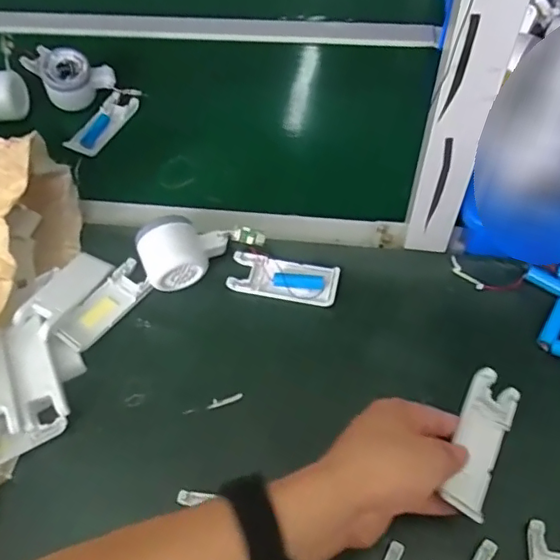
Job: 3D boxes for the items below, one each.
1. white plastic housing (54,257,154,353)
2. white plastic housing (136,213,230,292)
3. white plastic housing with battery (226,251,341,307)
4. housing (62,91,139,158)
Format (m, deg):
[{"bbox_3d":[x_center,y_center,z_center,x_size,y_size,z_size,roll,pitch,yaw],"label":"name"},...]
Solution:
[{"bbox_3d":[-0.167,0.024,0.538,0.040,0.021,0.102,28,63,18],"label":"white plastic housing"},{"bbox_3d":[-0.094,-0.030,0.541,0.081,0.061,0.053,-25,61,-13],"label":"white plastic housing"},{"bbox_3d":[0.004,0.000,0.541,0.104,0.012,0.041,11,59,9],"label":"white plastic housing with battery"},{"bbox_3d":[-0.221,-0.195,0.697,0.044,0.017,0.104,20,61,14],"label":"housing"}]

